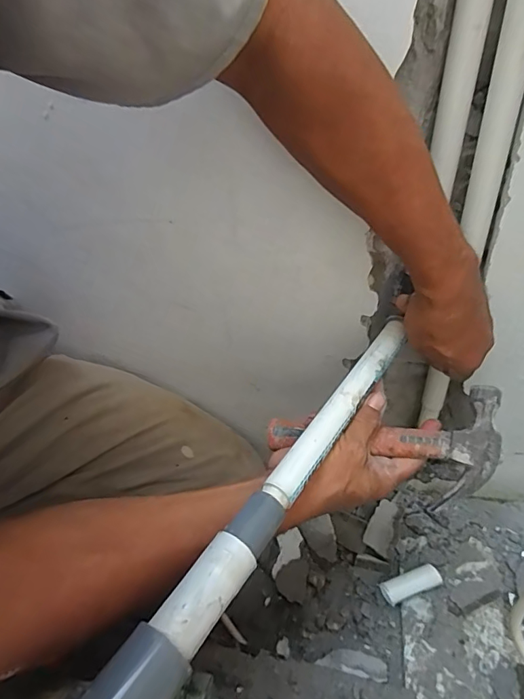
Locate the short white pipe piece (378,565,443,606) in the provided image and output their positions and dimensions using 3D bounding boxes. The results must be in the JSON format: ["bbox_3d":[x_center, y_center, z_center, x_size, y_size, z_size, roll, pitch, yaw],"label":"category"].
[{"bbox_3d":[0.183,0.291,0.568,0.074,0.024,0.027,-15,41,-14],"label":"short white pipe piece"}]

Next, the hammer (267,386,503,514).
[{"bbox_3d":[0.114,0.090,0.429,0.208,0.031,0.092,-4,81,5],"label":"hammer"}]

